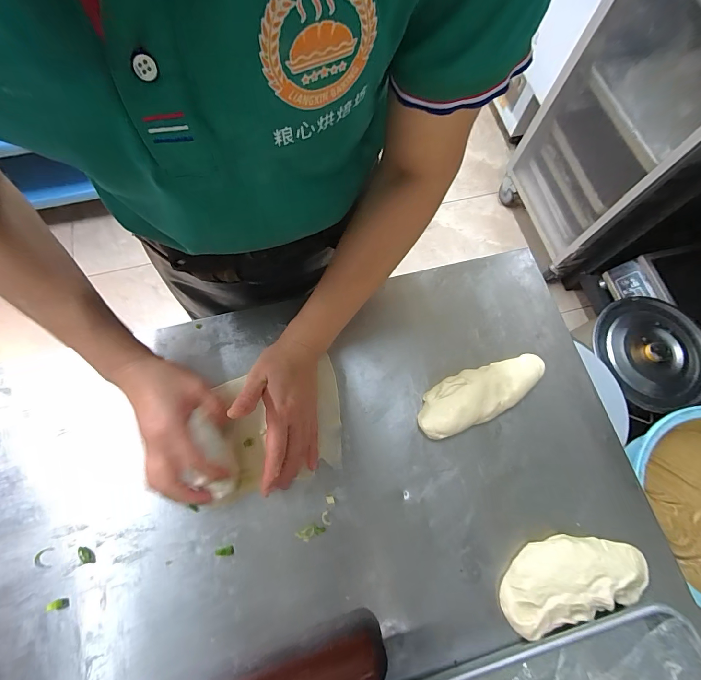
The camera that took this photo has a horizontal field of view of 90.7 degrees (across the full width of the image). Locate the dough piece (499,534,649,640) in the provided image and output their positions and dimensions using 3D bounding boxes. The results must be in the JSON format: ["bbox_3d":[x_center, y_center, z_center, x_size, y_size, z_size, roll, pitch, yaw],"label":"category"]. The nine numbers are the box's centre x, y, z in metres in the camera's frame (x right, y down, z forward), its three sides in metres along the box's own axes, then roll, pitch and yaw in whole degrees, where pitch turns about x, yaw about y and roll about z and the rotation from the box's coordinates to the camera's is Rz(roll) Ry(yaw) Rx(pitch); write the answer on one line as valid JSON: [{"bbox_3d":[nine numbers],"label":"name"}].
[{"bbox_3d":[0.229,0.241,0.353,0.155,0.033,0.072,-14,74,-5],"label":"dough piece"}]

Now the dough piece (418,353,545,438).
[{"bbox_3d":[0.157,0.062,0.409,0.167,0.031,0.059,-20,74,-7],"label":"dough piece"}]

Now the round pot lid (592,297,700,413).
[{"bbox_3d":[0.823,0.030,0.955,0.293,0.079,0.308,-16,74,-6],"label":"round pot lid"}]

